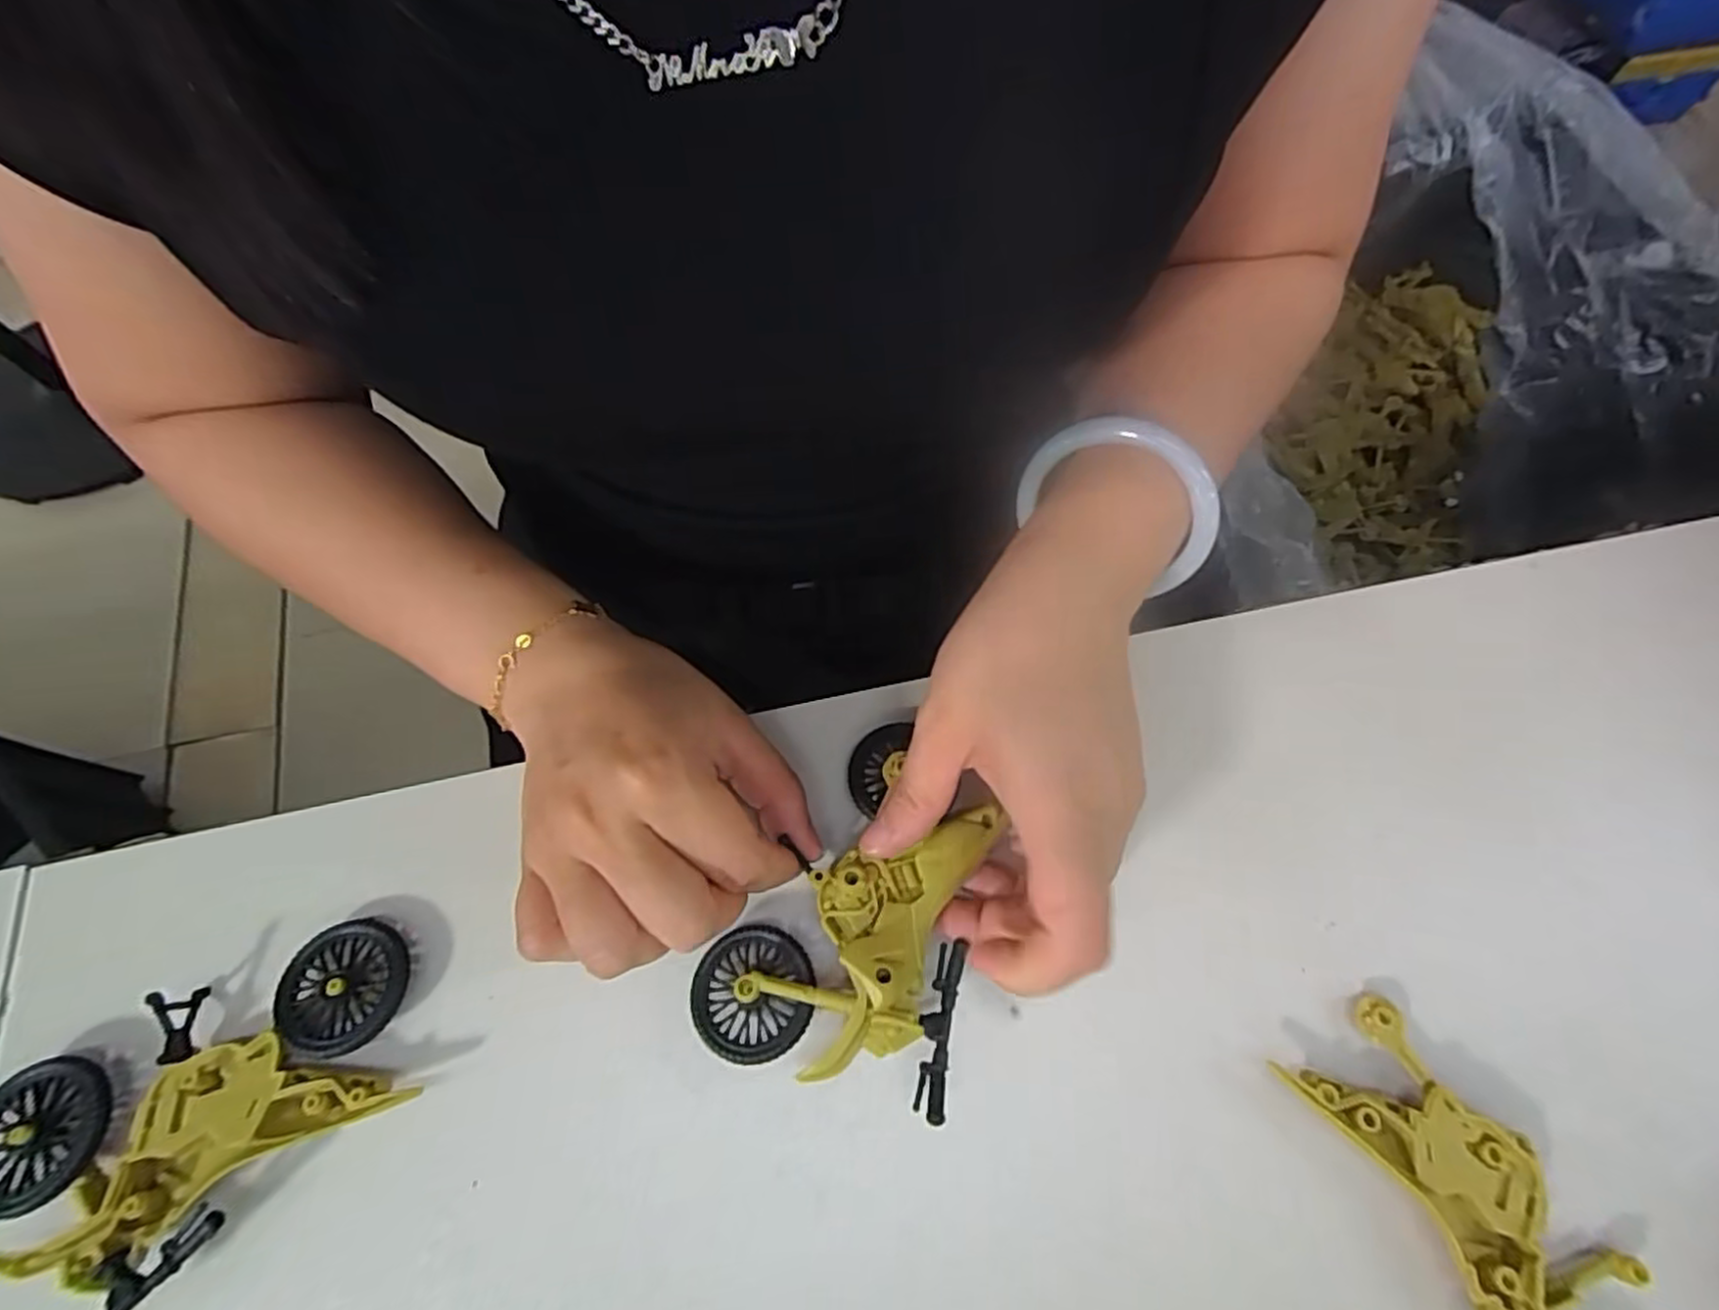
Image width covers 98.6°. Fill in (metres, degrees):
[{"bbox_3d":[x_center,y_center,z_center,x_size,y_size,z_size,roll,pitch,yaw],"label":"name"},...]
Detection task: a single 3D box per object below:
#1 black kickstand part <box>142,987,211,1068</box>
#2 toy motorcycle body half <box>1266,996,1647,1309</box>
[{"bbox_3d":[-0.206,0.112,0.223,0.006,0.019,0.021,-18,67,-10],"label":"black kickstand part"},{"bbox_3d":[0.177,0.159,0.212,0.045,0.013,0.109,-33,72,-15],"label":"toy motorcycle body half"}]

